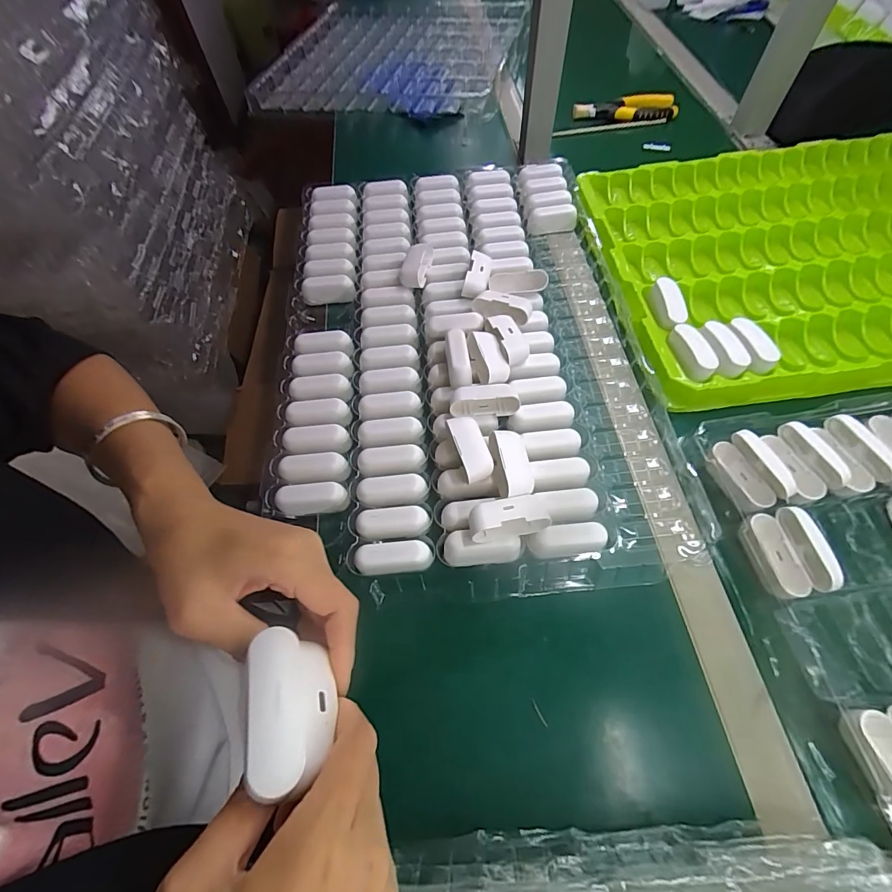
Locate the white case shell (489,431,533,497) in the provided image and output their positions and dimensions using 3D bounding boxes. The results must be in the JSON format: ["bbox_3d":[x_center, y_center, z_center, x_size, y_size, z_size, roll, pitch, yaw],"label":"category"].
[{"bbox_3d":[0.059,0.017,0.370,0.034,0.022,0.063,-6,62,-1],"label":"white case shell"}]

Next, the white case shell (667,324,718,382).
[{"bbox_3d":[0.247,-0.097,0.418,0.020,0.024,0.061,-9,63,-2],"label":"white case shell"}]

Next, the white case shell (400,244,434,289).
[{"bbox_3d":[-0.037,-0.217,0.502,0.033,0.020,0.063,8,63,7],"label":"white case shell"}]

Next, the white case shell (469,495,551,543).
[{"bbox_3d":[0.051,0.059,0.345,0.063,0.027,0.028,-10,63,-3],"label":"white case shell"}]

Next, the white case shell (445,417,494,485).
[{"bbox_3d":[0.022,0.003,0.378,0.026,0.027,0.061,-18,63,-7],"label":"white case shell"}]

